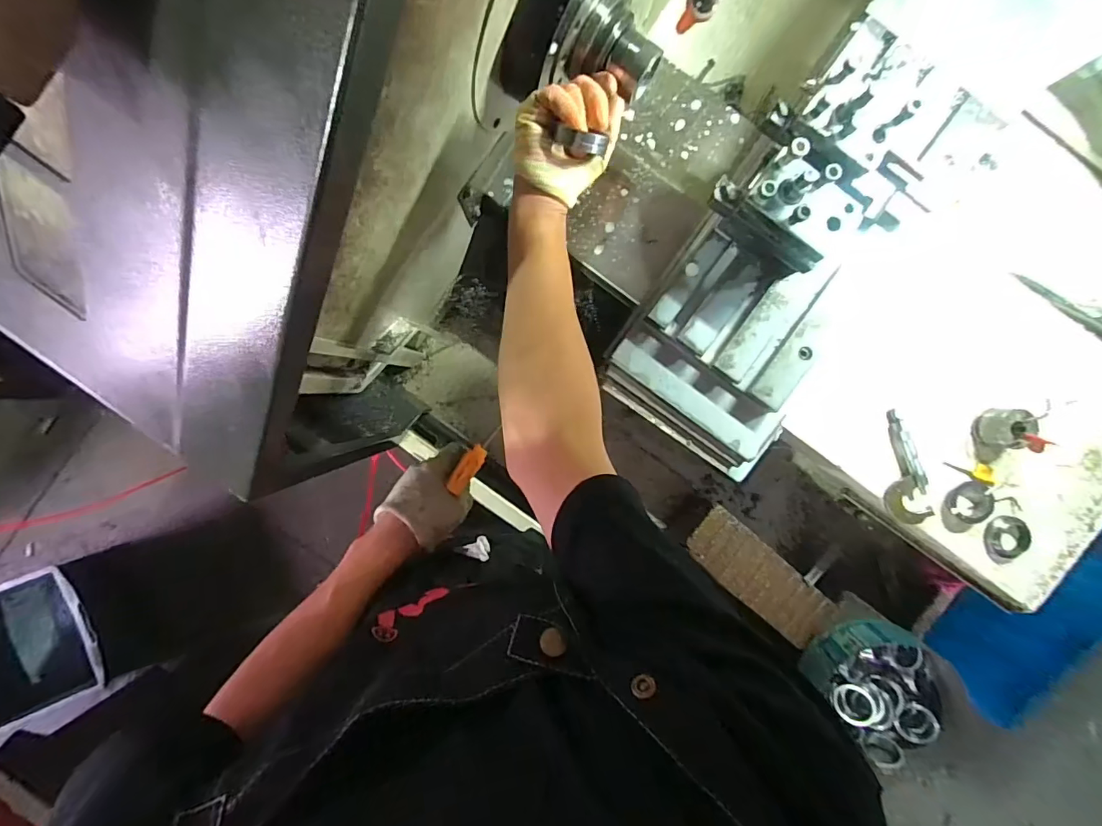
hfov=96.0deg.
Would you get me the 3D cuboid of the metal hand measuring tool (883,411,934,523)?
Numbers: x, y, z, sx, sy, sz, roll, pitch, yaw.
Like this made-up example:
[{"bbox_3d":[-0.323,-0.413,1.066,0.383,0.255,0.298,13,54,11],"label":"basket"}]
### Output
[{"bbox_3d":[0.446,0.070,0.633,0.049,0.026,0.139,-15,91,0],"label":"metal hand measuring tool"}]

